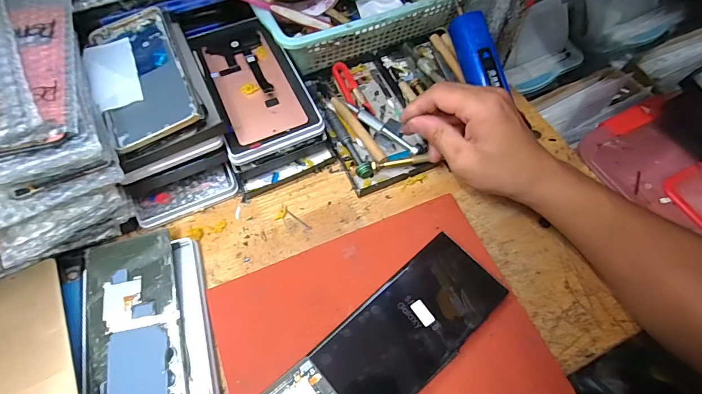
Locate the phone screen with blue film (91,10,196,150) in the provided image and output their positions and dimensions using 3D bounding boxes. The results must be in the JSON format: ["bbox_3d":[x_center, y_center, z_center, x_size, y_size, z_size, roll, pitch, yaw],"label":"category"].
[{"bbox_3d":[-0.199,-0.119,0.358,0.075,0.012,0.169,-23,67,-12],"label":"phone screen with blue film"}]

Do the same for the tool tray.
[{"bbox_3d":[0.057,-0.104,0.432,0.176,0.026,0.171,-21,64,-10],"label":"tool tray"}]

